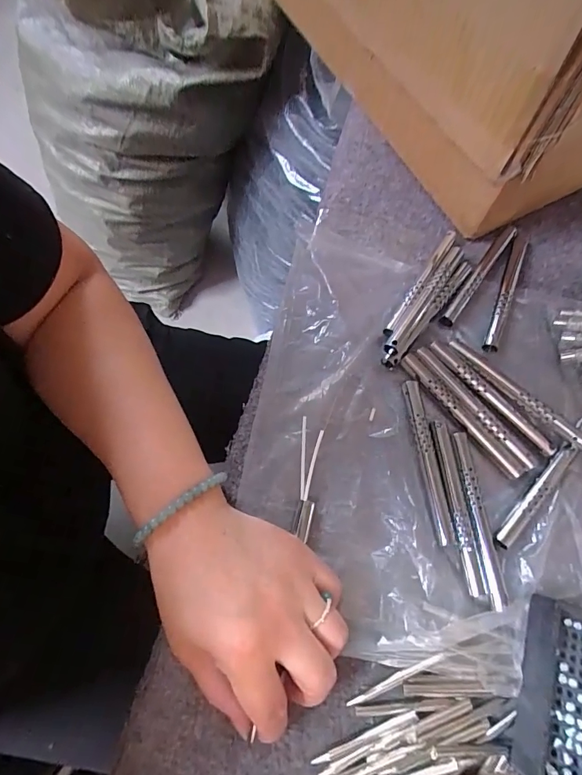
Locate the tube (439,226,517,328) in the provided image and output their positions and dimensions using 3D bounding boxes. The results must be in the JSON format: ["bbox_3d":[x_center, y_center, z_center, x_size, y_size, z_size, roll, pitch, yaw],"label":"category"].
[{"bbox_3d":[0.150,-0.090,0.336,0.011,0.007,0.111,36,73,10],"label":"tube"}]

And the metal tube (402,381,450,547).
[{"bbox_3d":[0.091,0.047,0.285,0.011,0.006,0.110,-5,71,-4],"label":"metal tube"}]

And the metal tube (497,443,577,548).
[{"bbox_3d":[0.161,0.071,0.276,0.010,0.008,0.084,43,74,12],"label":"metal tube"}]

